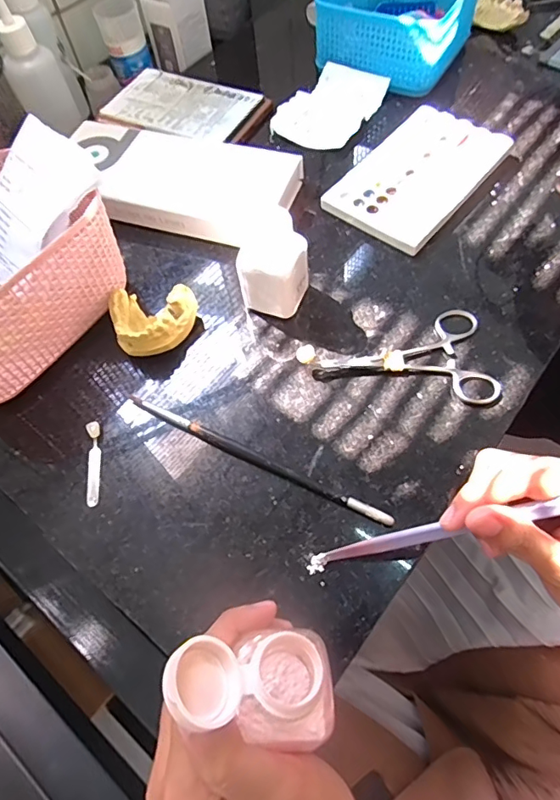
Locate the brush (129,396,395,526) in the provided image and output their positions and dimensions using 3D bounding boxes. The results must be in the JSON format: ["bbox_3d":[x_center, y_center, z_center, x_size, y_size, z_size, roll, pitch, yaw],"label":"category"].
[{"bbox_3d":[-0.018,0.035,0.304,0.188,0.010,0.008,24,66,16],"label":"brush"}]

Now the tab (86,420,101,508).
[{"bbox_3d":[-0.123,0.041,0.313,0.009,0.004,0.058,-11,62,-1],"label":"tab"}]

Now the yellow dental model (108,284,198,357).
[{"bbox_3d":[-0.096,-0.058,0.348,0.064,0.027,0.053,6,62,7],"label":"yellow dental model"}]

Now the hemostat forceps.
[{"bbox_3d":[0.092,-0.040,0.337,0.121,0.008,0.072,11,63,10],"label":"hemostat forceps"}]

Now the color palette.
[{"bbox_3d":[0.119,-0.194,0.405,0.095,0.013,0.156,35,70,20],"label":"color palette"}]

